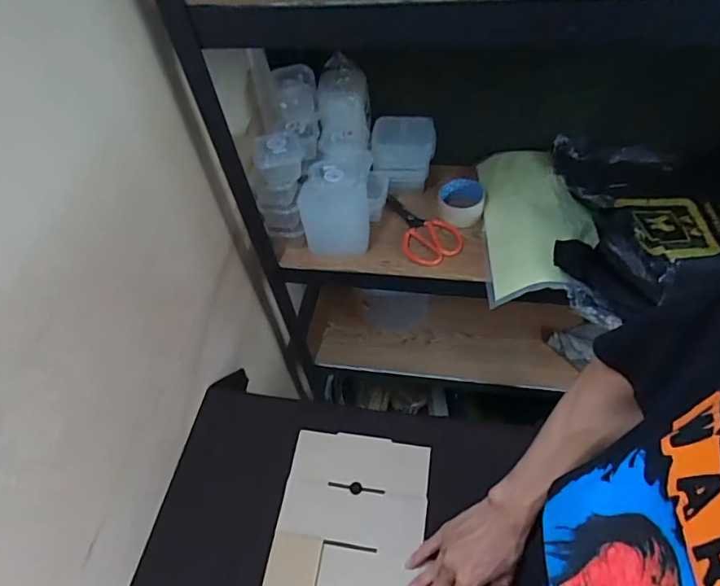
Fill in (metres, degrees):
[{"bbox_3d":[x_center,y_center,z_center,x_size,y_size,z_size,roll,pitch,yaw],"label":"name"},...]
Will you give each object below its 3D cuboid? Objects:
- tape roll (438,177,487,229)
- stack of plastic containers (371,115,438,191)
[{"bbox_3d":[0.187,-0.166,0.933,0.085,0.053,0.084,10,54,13],"label":"tape roll"},{"bbox_3d":[0.082,-0.255,0.944,0.114,0.123,0.073,2,53,7],"label":"stack of plastic containers"}]

